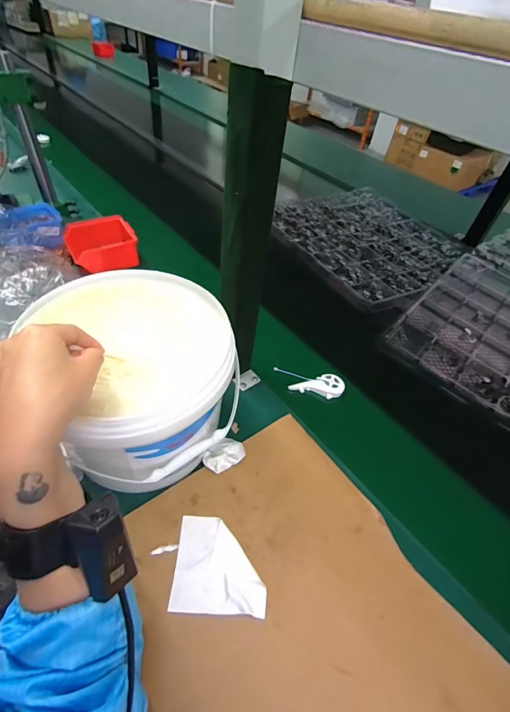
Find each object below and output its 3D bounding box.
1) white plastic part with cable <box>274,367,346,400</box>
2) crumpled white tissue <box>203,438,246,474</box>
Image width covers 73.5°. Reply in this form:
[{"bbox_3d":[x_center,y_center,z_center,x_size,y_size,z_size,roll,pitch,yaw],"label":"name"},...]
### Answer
[{"bbox_3d":[0.094,0.046,0.596,0.121,0.011,0.045,10,46,3],"label":"white plastic part with cable"},{"bbox_3d":[-0.042,0.137,0.471,0.057,0.014,0.039,-33,58,-32],"label":"crumpled white tissue"}]

